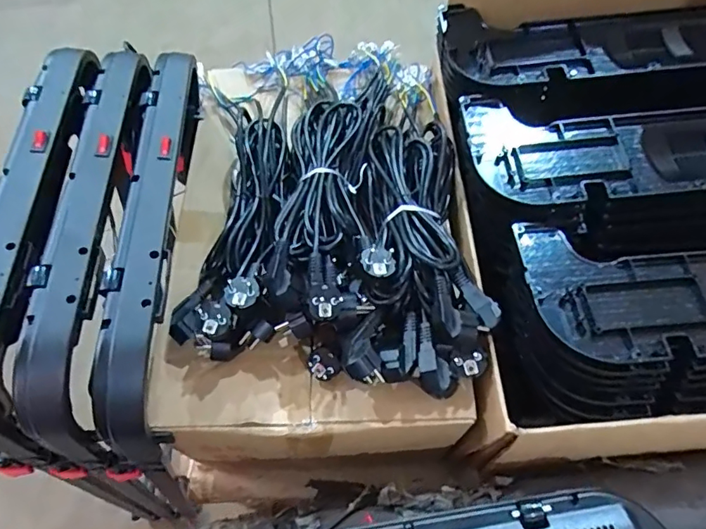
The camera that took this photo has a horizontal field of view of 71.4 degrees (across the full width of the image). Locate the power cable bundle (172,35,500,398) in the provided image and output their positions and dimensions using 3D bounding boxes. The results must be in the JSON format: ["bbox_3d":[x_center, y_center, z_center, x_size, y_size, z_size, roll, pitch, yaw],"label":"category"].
[{"bbox_3d":[-0.024,-0.107,0.601,0.326,0.075,0.515,1,60,1],"label":"power cable bundle"}]

